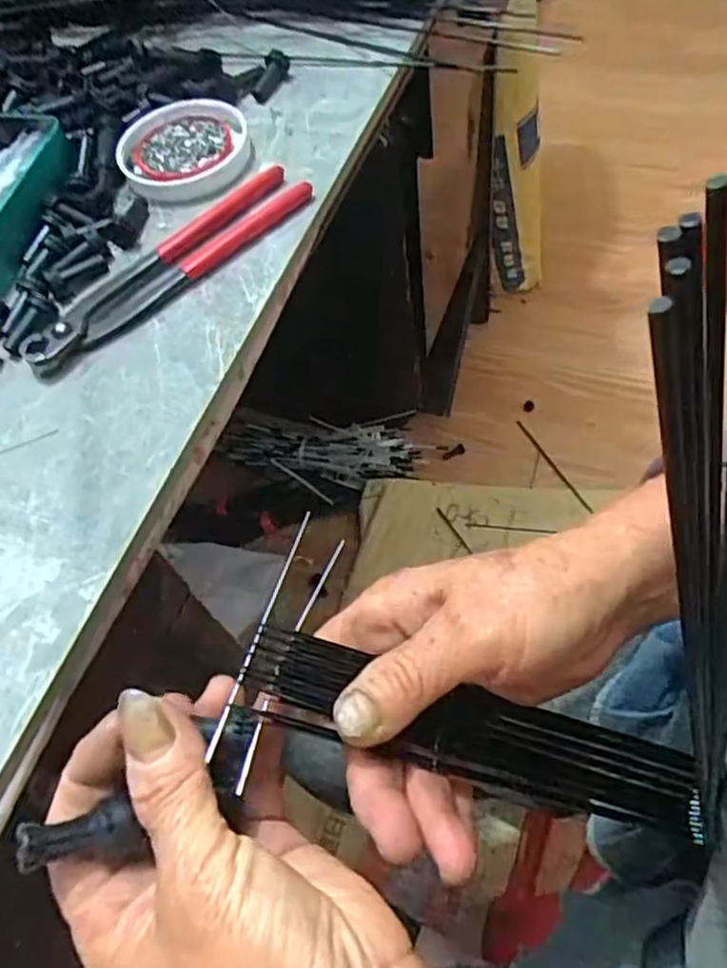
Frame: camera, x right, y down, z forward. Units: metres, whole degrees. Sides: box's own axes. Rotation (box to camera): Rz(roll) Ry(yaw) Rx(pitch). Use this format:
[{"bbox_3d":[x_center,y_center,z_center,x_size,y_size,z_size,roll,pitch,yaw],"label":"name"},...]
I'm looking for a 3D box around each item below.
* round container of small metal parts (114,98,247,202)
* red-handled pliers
[{"bbox_3d":[-0.122,-0.227,0.471,0.084,0.015,0.083,-4,60,7],"label":"round container of small metal parts"},{"bbox_3d":[-0.116,-0.133,0.418,0.192,0.012,0.040,-40,62,-14],"label":"red-handled pliers"}]

